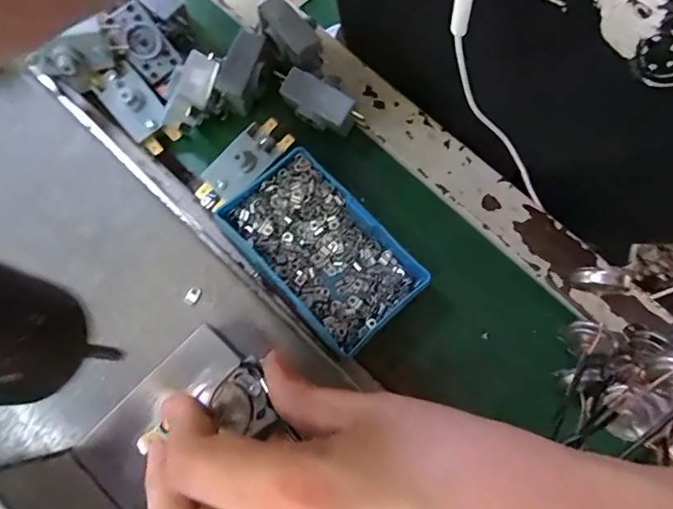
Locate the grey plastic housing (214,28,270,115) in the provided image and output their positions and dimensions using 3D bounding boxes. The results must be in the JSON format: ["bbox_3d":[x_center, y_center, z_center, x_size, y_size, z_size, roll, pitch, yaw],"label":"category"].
[{"bbox_3d":[-0.062,-0.119,0.314,0.024,0.022,0.049,21,75,5],"label":"grey plastic housing"}]

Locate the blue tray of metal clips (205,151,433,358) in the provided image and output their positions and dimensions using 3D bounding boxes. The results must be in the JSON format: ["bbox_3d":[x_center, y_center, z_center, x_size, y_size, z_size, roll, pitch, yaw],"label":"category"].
[{"bbox_3d":[-0.009,-0.003,0.287,0.070,0.021,0.114,-42,79,-11],"label":"blue tray of metal clips"}]

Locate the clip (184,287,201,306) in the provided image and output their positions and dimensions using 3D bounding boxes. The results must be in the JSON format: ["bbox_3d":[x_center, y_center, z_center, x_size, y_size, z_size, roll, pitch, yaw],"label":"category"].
[{"bbox_3d":[-0.079,0.022,0.259,0.008,0.004,0.010,25,76,6],"label":"clip"}]

